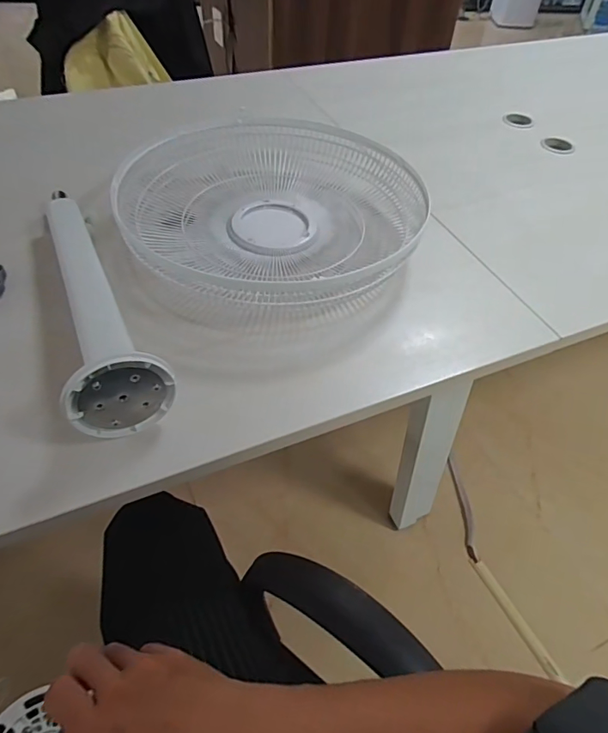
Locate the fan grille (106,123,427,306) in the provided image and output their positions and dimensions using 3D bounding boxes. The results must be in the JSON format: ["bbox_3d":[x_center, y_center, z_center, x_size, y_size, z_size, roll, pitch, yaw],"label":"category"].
[{"bbox_3d":[-0.042,-0.269,0.746,0.438,0.073,0.413,3,52,-3],"label":"fan grille"}]

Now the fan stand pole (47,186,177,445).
[{"bbox_3d":[-0.249,-0.113,0.579,0.096,0.104,0.403,-16,52,-16],"label":"fan stand pole"}]

